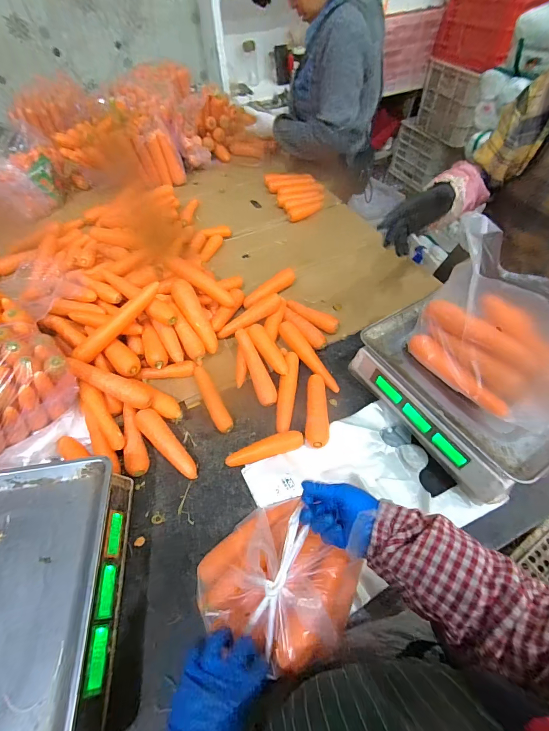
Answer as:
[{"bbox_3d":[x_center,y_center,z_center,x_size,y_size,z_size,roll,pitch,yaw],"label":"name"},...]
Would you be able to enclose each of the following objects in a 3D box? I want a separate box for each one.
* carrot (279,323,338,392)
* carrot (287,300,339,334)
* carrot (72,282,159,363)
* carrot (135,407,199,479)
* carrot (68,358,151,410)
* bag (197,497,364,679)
[{"bbox_3d":[0.071,-0.020,0.679,0.034,0.040,0.185,-30,58,-18],"label":"carrot"},{"bbox_3d":[0.083,-0.110,0.727,0.135,0.028,0.036,31,61,23],"label":"carrot"},{"bbox_3d":[-0.306,-0.086,0.636,0.205,0.042,0.031,-45,62,-5],"label":"carrot"},{"bbox_3d":[-0.198,0.143,0.586,0.043,0.034,0.158,-38,60,-22],"label":"carrot"},{"bbox_3d":[-0.301,0.030,0.589,0.158,0.043,0.040,24,57,0],"label":"carrot"},{"bbox_3d":[0.005,0.255,0.386,0.167,0.094,0.165,35,63,25],"label":"bag"}]

